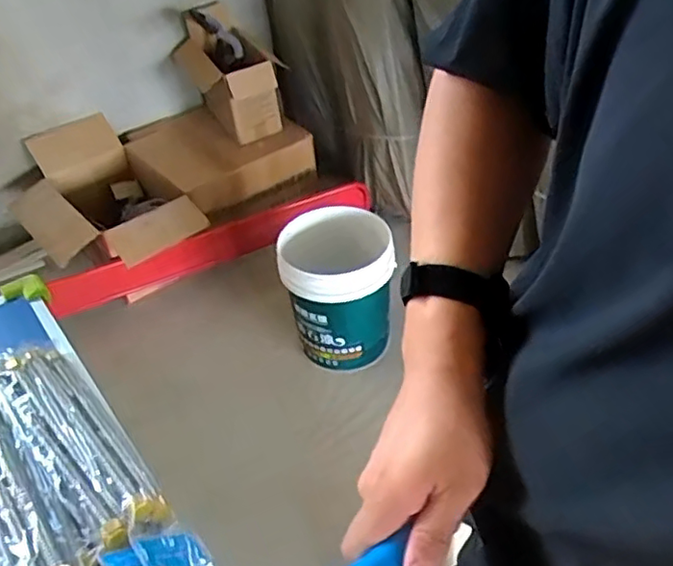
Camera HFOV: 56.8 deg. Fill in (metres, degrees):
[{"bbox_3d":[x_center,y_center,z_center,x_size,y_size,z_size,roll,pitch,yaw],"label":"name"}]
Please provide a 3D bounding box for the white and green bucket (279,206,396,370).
[{"bbox_3d":[0.005,0.006,1.751,0.298,0.371,0.321,-3,42,3],"label":"white and green bucket"}]

